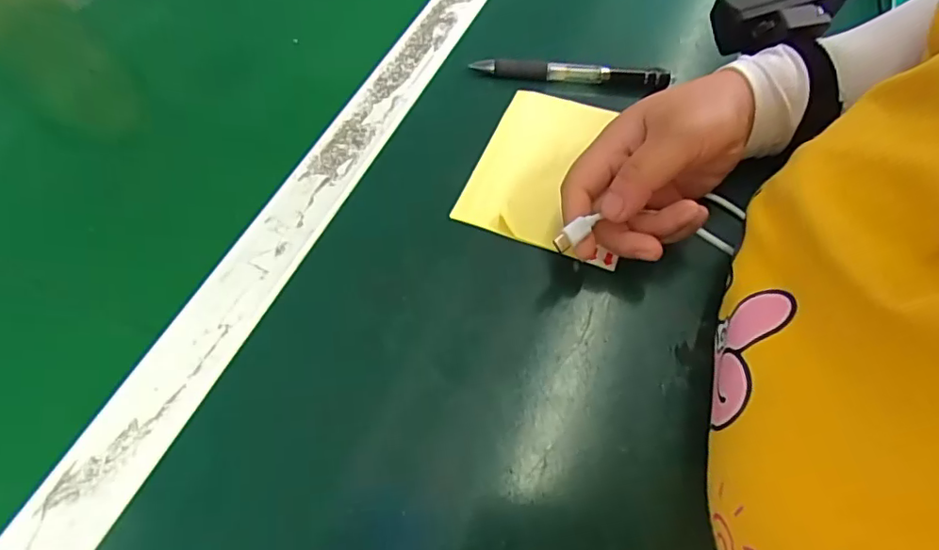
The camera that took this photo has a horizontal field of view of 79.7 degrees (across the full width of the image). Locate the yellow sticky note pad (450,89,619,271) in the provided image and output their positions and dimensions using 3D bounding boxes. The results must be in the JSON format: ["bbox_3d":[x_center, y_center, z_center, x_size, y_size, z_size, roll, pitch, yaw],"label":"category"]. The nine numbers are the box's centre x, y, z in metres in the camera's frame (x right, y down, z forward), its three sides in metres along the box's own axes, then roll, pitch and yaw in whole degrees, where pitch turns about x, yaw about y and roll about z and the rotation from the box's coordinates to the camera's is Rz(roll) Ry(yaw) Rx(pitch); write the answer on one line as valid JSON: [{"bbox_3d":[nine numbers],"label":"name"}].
[{"bbox_3d":[0.054,-0.068,0.350,0.094,0.005,0.120,18,60,12],"label":"yellow sticky note pad"}]

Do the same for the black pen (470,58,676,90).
[{"bbox_3d":[0.070,-0.142,0.392,0.132,0.013,0.014,4,58,4],"label":"black pen"}]

